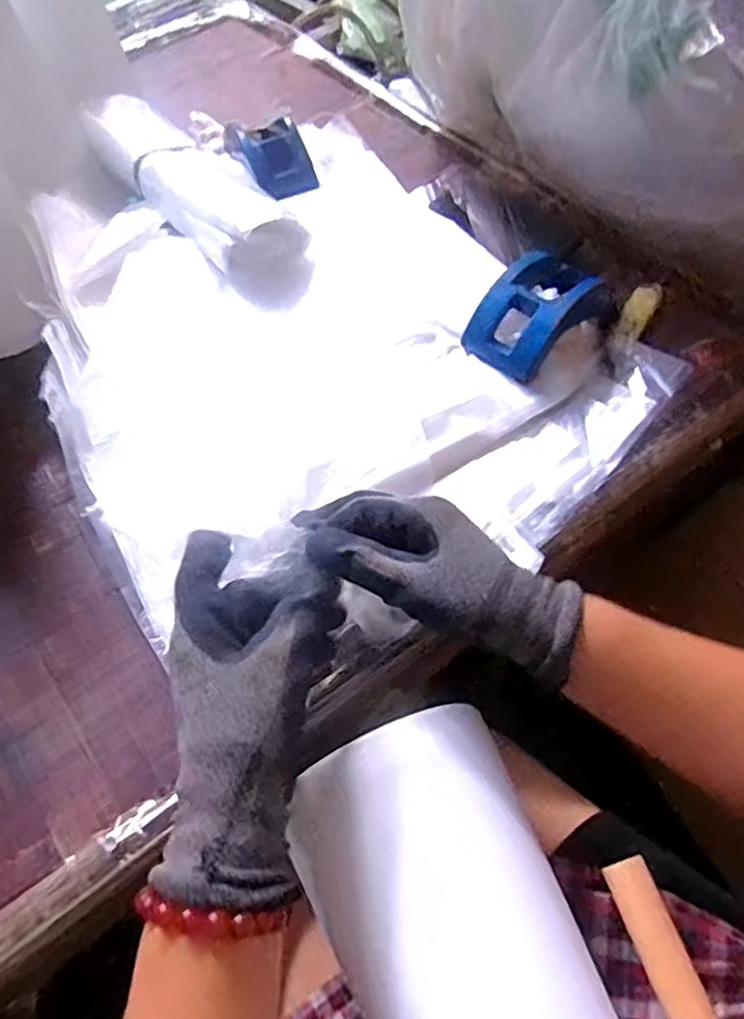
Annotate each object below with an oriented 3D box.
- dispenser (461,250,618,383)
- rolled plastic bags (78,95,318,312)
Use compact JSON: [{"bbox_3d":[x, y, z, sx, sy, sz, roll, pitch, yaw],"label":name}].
[{"bbox_3d":[0.131,-0.158,0.532,0.128,0.040,0.078,-37,64,-18],"label":"dispenser"},{"bbox_3d":[-0.160,-0.288,0.612,0.084,0.054,0.317,-35,63,-18],"label":"rolled plastic bags"}]

